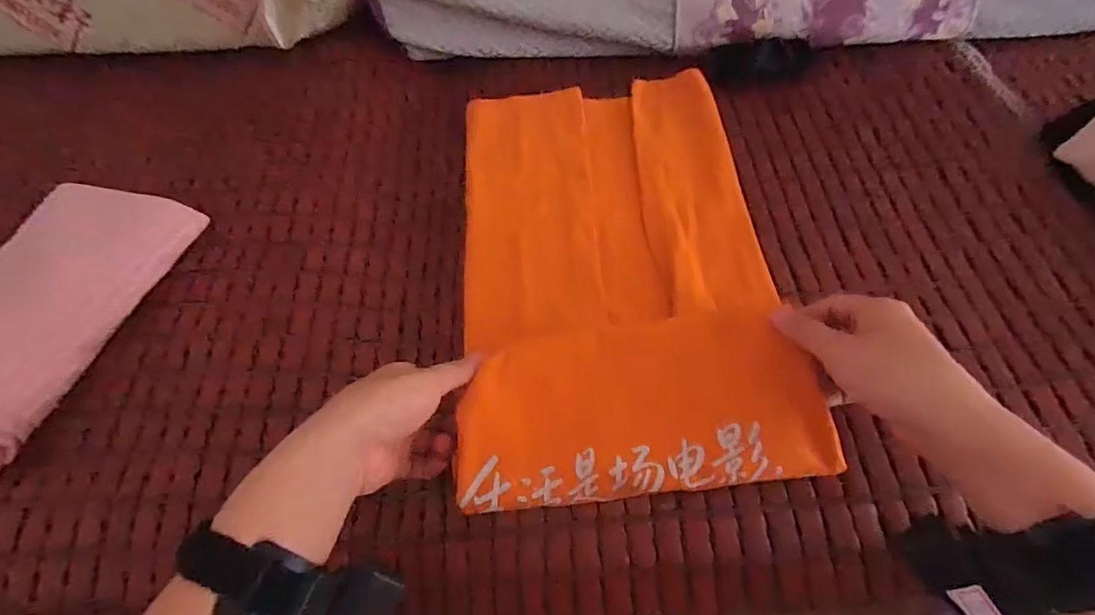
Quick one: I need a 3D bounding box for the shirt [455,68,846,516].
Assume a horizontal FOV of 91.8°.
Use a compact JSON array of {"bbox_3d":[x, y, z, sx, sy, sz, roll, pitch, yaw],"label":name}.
[{"bbox_3d":[0.056,-0.057,0.451,0.253,0.048,0.415,-3,61,-1],"label":"shirt"}]

